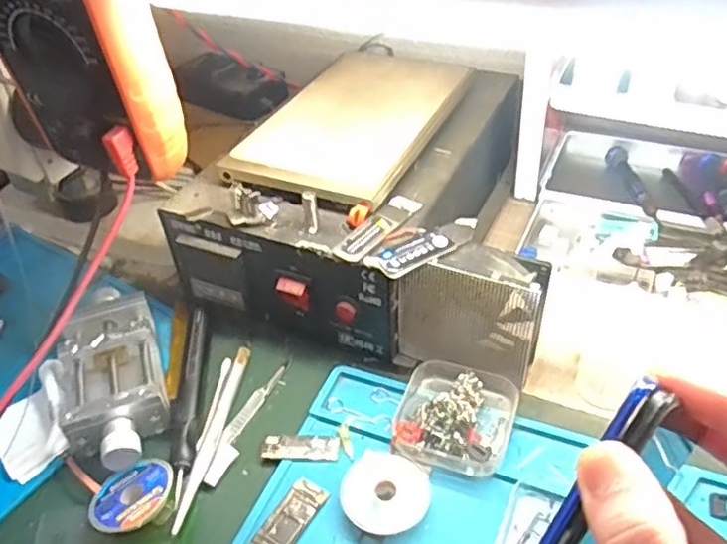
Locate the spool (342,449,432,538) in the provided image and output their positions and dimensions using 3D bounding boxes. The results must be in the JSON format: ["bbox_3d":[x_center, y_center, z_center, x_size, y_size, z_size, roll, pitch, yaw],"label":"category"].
[{"bbox_3d":[0.011,0.116,0.346,0.043,0.011,0.046,-3,42,3],"label":"spool"}]

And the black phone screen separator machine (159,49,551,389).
[{"bbox_3d":[0.020,-0.054,0.469,0.240,0.102,0.223,13,45,19],"label":"black phone screen separator machine"}]

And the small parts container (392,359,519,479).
[{"bbox_3d":[0.052,0.081,0.373,0.062,0.021,0.064,11,45,17],"label":"small parts container"}]

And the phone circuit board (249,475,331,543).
[{"bbox_3d":[-0.043,0.135,0.337,0.022,0.004,0.065,20,48,25],"label":"phone circuit board"}]

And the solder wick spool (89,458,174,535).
[{"bbox_3d":[-0.124,0.123,0.355,0.036,0.014,0.044,29,52,32],"label":"solder wick spool"}]

